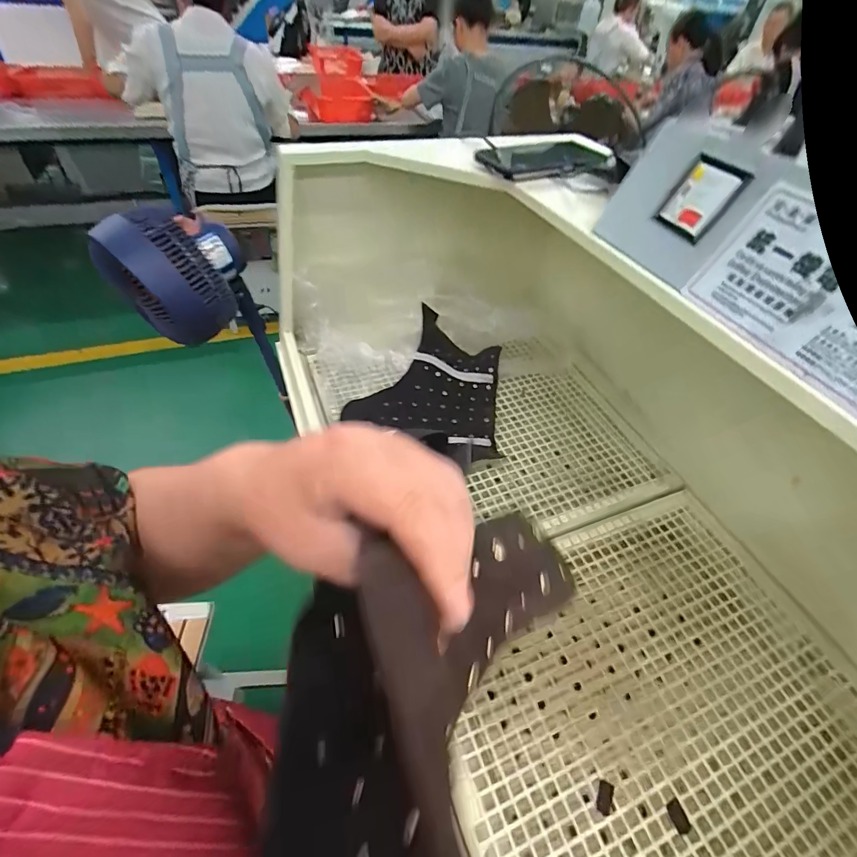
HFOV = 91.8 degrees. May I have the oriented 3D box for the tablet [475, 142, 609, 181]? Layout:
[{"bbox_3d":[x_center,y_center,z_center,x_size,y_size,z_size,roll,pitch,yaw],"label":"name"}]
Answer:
[{"bbox_3d":[0.152,-0.349,0.539,0.168,0.022,0.101,-21,54,-23],"label":"tablet"}]

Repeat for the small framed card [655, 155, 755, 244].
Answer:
[{"bbox_3d":[0.223,-0.188,0.342,0.008,0.055,0.053,5,45,-36],"label":"small framed card"}]

